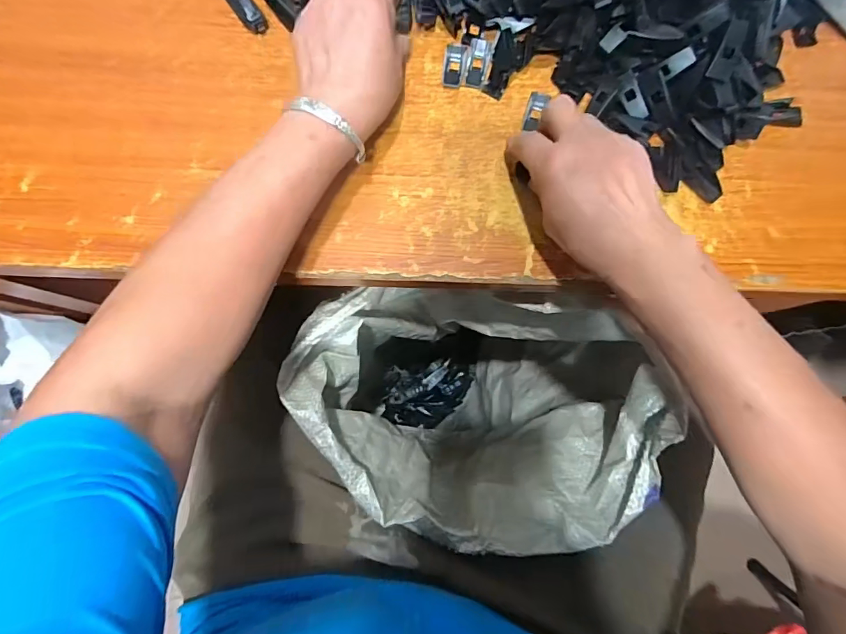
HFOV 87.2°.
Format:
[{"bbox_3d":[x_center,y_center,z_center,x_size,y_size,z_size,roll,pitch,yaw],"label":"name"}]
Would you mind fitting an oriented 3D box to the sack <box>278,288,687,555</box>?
[{"bbox_3d":[0.035,0.120,0.642,0.338,0.531,0.242,11,81,0],"label":"sack"}]

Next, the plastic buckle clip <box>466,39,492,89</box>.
[{"bbox_3d":[0.048,-0.220,0.383,0.016,0.010,0.040,9,81,0],"label":"plastic buckle clip"}]

